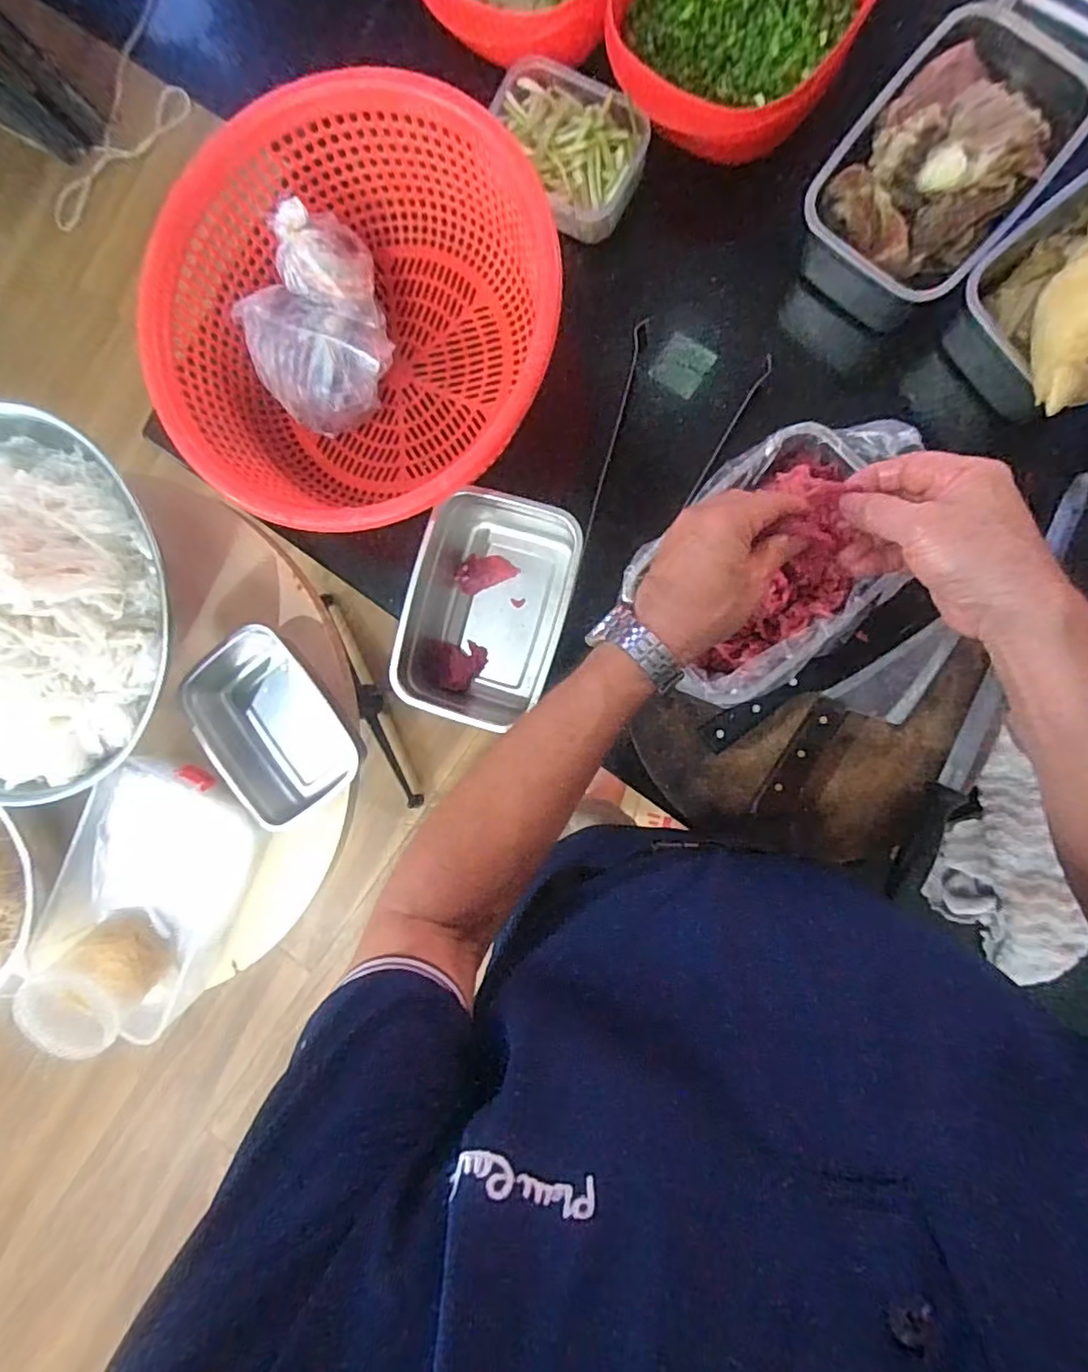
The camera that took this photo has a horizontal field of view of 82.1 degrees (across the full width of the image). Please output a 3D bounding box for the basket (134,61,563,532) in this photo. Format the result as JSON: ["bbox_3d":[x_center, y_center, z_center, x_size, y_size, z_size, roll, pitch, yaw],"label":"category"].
[{"bbox_3d":[-0.169,-0.336,0.608,0.364,0.141,0.364,0,92,9],"label":"basket"}]

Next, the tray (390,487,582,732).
[{"bbox_3d":[-0.063,-0.076,0.637,0.129,0.095,0.223,18,95,8],"label":"tray"}]

